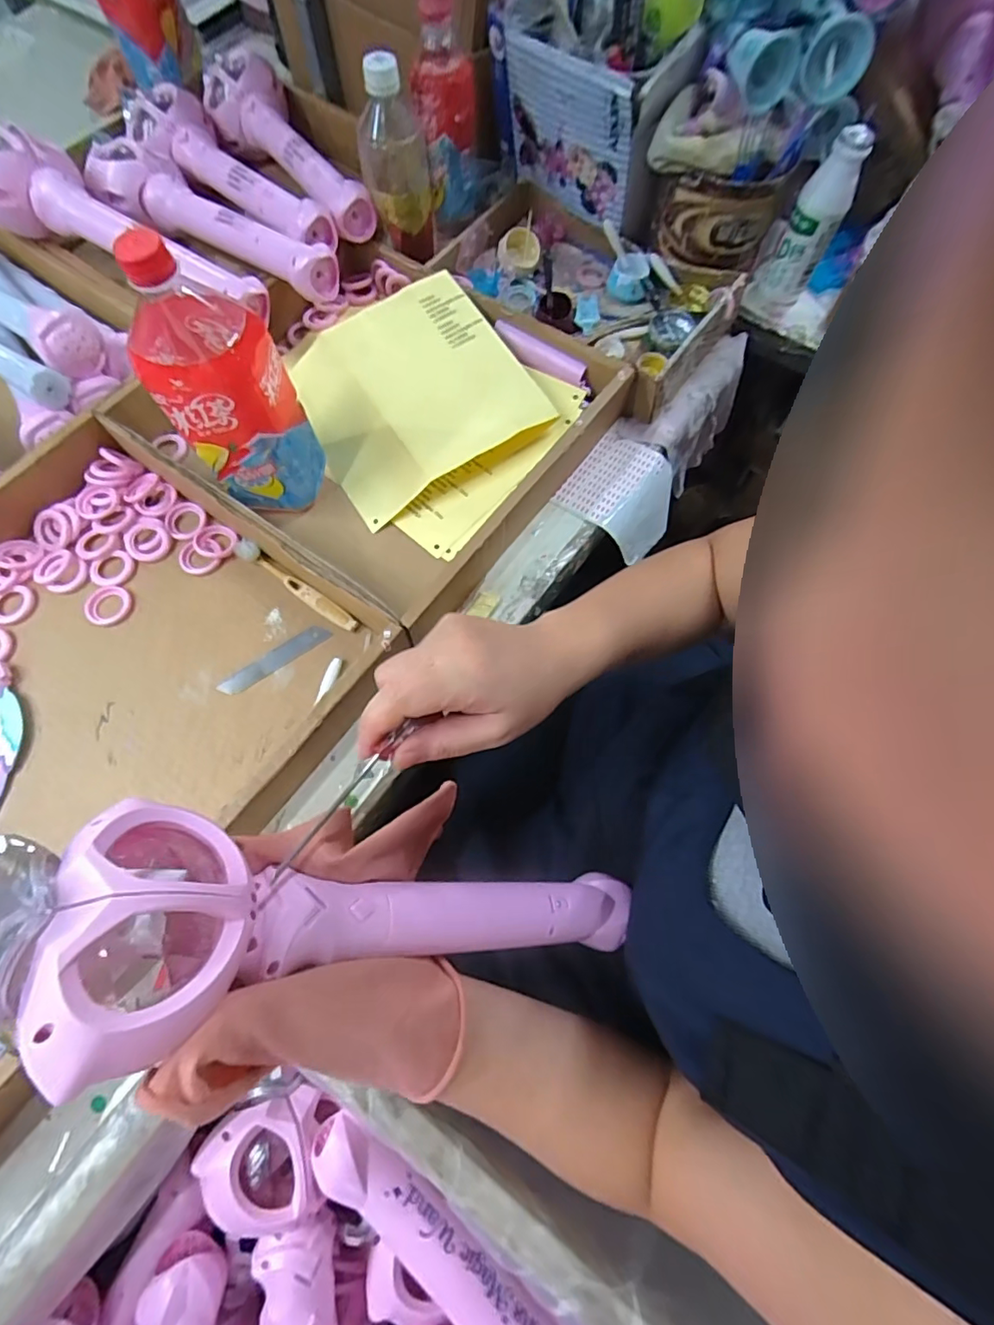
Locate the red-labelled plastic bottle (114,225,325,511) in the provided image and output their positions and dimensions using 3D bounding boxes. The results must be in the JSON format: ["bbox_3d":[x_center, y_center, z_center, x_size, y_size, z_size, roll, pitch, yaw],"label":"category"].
[{"bbox_3d":[-0.208,-0.209,0.423,0.083,0.215,0.080,17,70,5],"label":"red-labelled plastic bottle"}]

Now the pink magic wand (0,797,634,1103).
[{"bbox_3d":[-0.054,0.131,0.279,0.346,0.046,0.088,19,64,-38],"label":"pink magic wand"}]

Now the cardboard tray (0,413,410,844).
[{"bbox_3d":[-0.316,0.005,0.429,0.377,0.056,0.338,35,73,10],"label":"cardboard tray"}]

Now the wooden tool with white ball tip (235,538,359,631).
[{"bbox_3d":[-0.179,-0.069,0.480,0.140,0.010,0.017,35,73,10],"label":"wooden tool with white ball tip"}]

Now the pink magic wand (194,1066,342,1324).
[{"bbox_3d":[-0.107,0.438,0.312,0.067,0.035,0.335,-17,71,-8],"label":"pink magic wand"}]

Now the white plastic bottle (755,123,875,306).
[{"bbox_3d":[0.330,-0.457,0.568,0.050,0.148,0.041,29,72,8],"label":"white plastic bottle"}]

